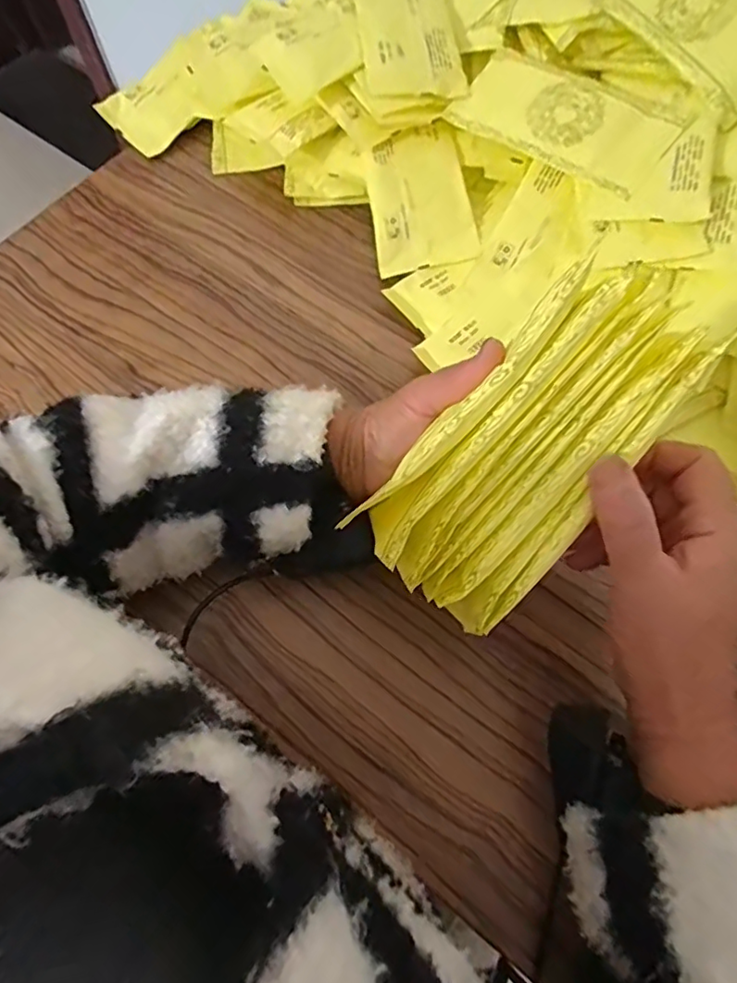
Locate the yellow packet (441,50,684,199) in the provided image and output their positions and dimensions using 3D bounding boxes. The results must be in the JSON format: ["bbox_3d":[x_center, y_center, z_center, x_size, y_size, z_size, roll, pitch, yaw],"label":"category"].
[{"bbox_3d":[0.153,-0.300,0.459,0.172,0.008,0.078,36,86,19],"label":"yellow packet"}]

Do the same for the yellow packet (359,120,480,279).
[{"bbox_3d":[0.043,-0.251,0.488,0.084,0.008,0.131,-8,79,-1],"label":"yellow packet"}]

